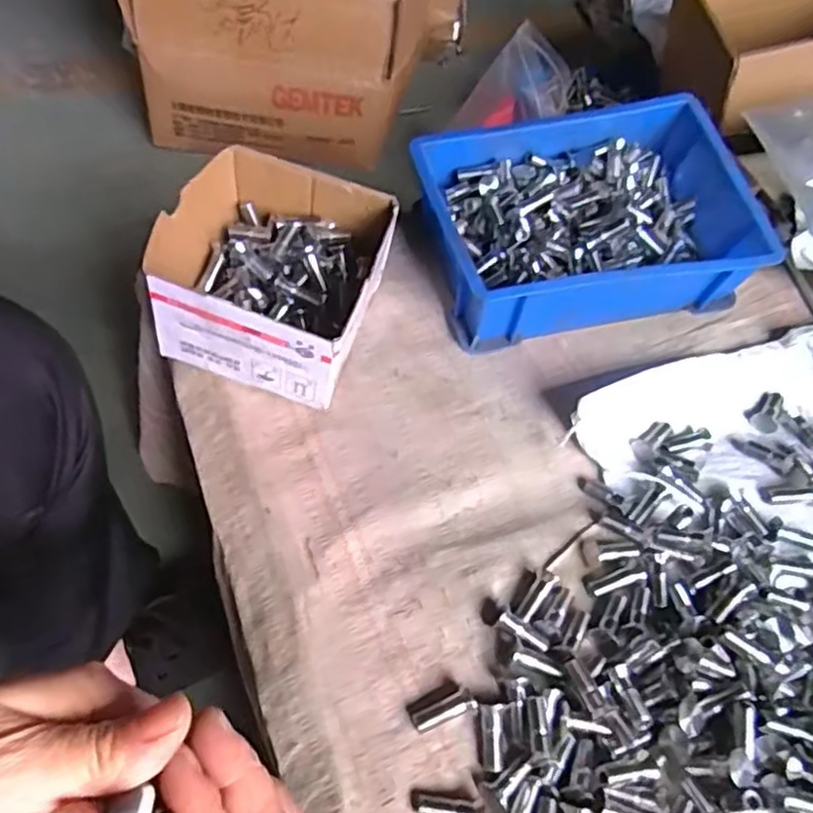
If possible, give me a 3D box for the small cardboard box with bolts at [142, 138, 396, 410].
[{"bbox_3d":[-0.095,-0.096,0.507,0.138,0.075,0.151,18,56,1],"label":"small cardboard box with bolts"}]

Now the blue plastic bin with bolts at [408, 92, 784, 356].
[{"bbox_3d":[0.145,-0.146,0.581,0.252,0.106,0.169,-6,59,-15],"label":"blue plastic bin with bolts"}]

